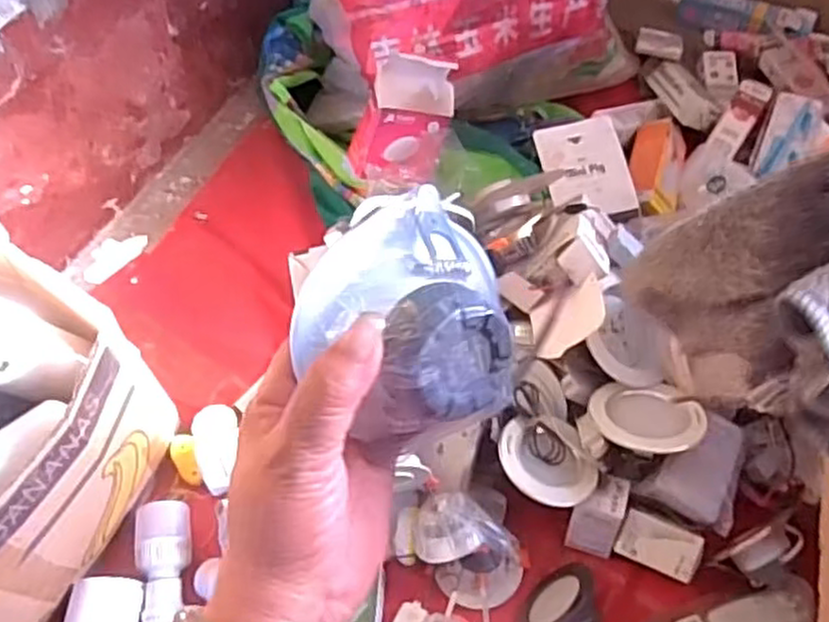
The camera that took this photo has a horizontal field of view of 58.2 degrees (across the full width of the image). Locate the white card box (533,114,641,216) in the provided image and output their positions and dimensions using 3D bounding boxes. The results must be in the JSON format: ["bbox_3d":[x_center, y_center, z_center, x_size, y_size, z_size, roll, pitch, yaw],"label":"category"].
[{"bbox_3d":[0.210,-0.175,0.915,0.100,0.020,0.143,-14,70,1],"label":"white card box"}]

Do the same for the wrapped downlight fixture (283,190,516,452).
[{"bbox_3d":[0.002,0.004,0.315,0.084,0.070,0.086,-1,57,1],"label":"wrapped downlight fixture"}]

